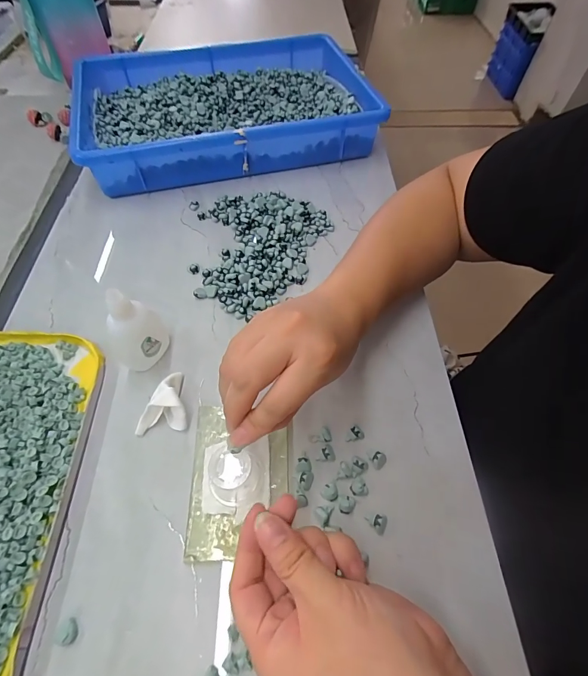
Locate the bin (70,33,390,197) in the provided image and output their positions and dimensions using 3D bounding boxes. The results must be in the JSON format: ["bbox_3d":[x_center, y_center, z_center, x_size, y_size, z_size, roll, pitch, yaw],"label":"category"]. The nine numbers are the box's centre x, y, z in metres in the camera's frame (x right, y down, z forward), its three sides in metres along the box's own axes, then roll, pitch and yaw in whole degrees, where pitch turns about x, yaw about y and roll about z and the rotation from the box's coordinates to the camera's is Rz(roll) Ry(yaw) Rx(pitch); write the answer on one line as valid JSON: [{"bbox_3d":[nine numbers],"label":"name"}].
[{"bbox_3d":[-0.091,-0.303,0.482,0.352,0.065,0.235,-14,59,-10],"label":"bin"}]

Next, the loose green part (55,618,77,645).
[{"bbox_3d":[-0.135,0.177,0.216,0.011,0.006,0.011,1,57,-1],"label":"loose green part"}]

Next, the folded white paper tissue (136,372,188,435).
[{"bbox_3d":[-0.104,0.046,0.283,0.039,0.028,0.047,-5,58,-4],"label":"folded white paper tissue"}]

